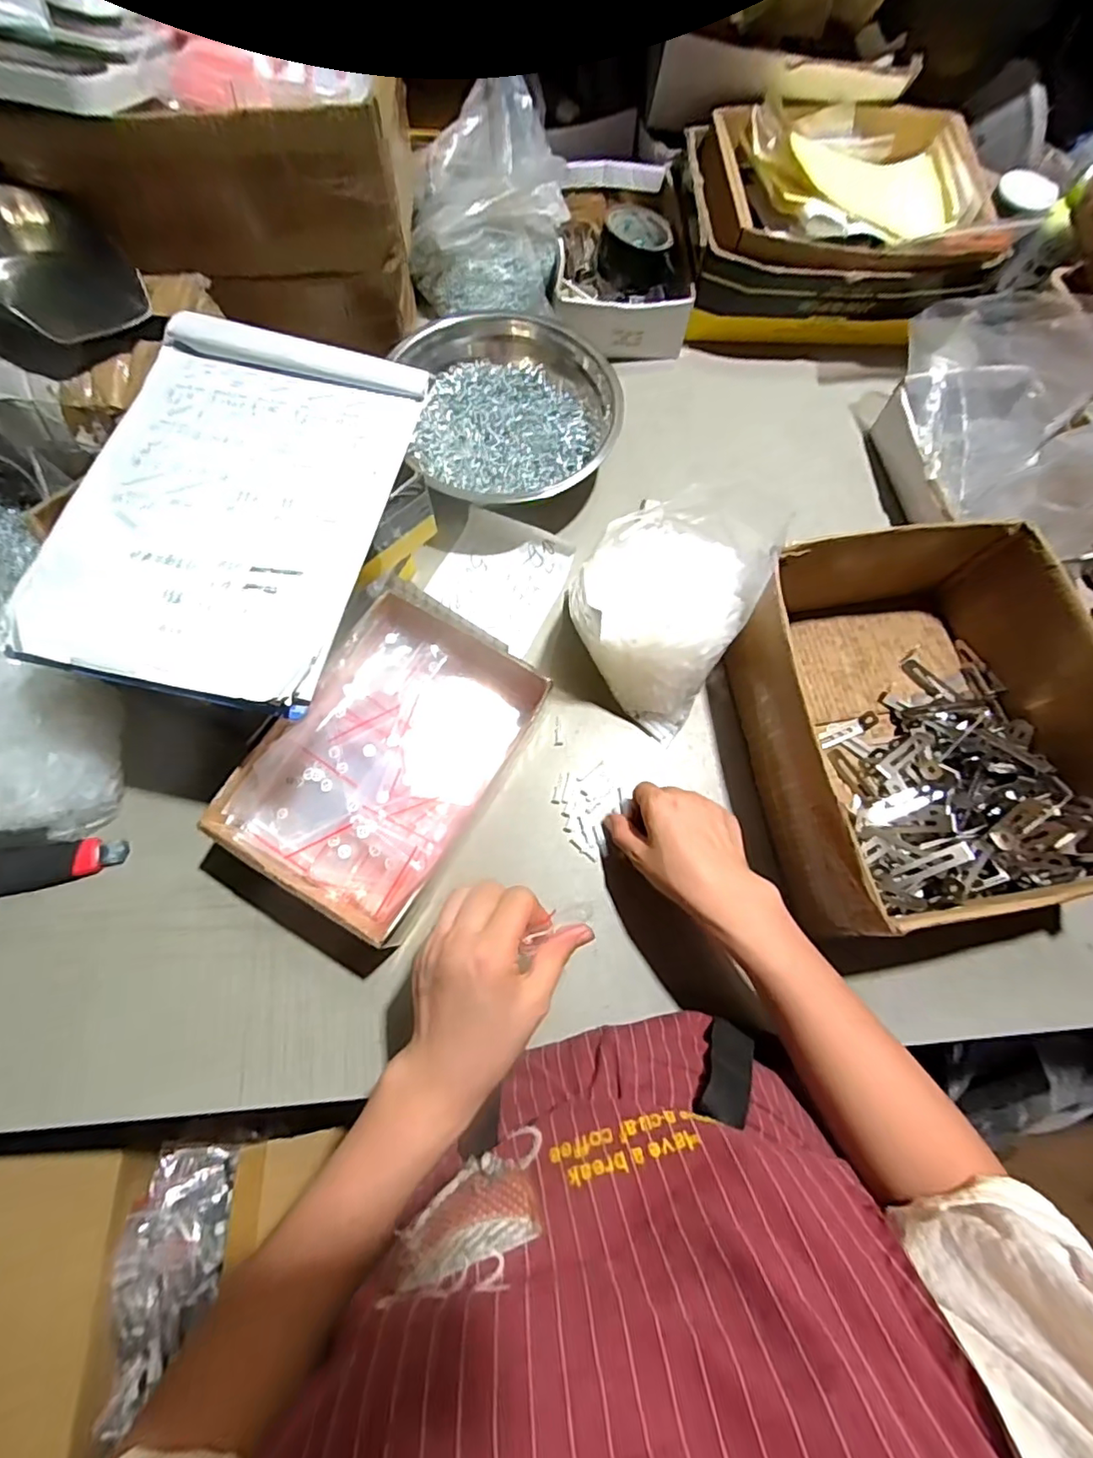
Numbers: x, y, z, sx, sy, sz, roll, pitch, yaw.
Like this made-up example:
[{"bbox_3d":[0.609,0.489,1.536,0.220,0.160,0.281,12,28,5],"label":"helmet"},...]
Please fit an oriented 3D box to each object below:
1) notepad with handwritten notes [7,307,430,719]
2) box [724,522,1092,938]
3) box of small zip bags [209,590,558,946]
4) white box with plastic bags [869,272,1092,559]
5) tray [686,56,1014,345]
[{"bbox_3d":[-0.232,-0.173,0.425,0.218,0.012,0.307,13,72,2],"label":"notepad with handwritten notes"},{"bbox_3d":[0.324,-0.009,0.502,0.263,0.125,0.314,-8,72,-5],"label":"box"},{"bbox_3d":[-0.132,0.023,0.492,0.174,0.069,0.260,29,73,7],"label":"box of small zip bags"},{"bbox_3d":[0.489,-0.323,0.587,0.188,0.162,0.304,-10,73,-6],"label":"white box with plastic bags"},{"bbox_3d":[0.343,-0.647,0.688,0.341,0.137,0.335,8,72,0],"label":"tray"}]

